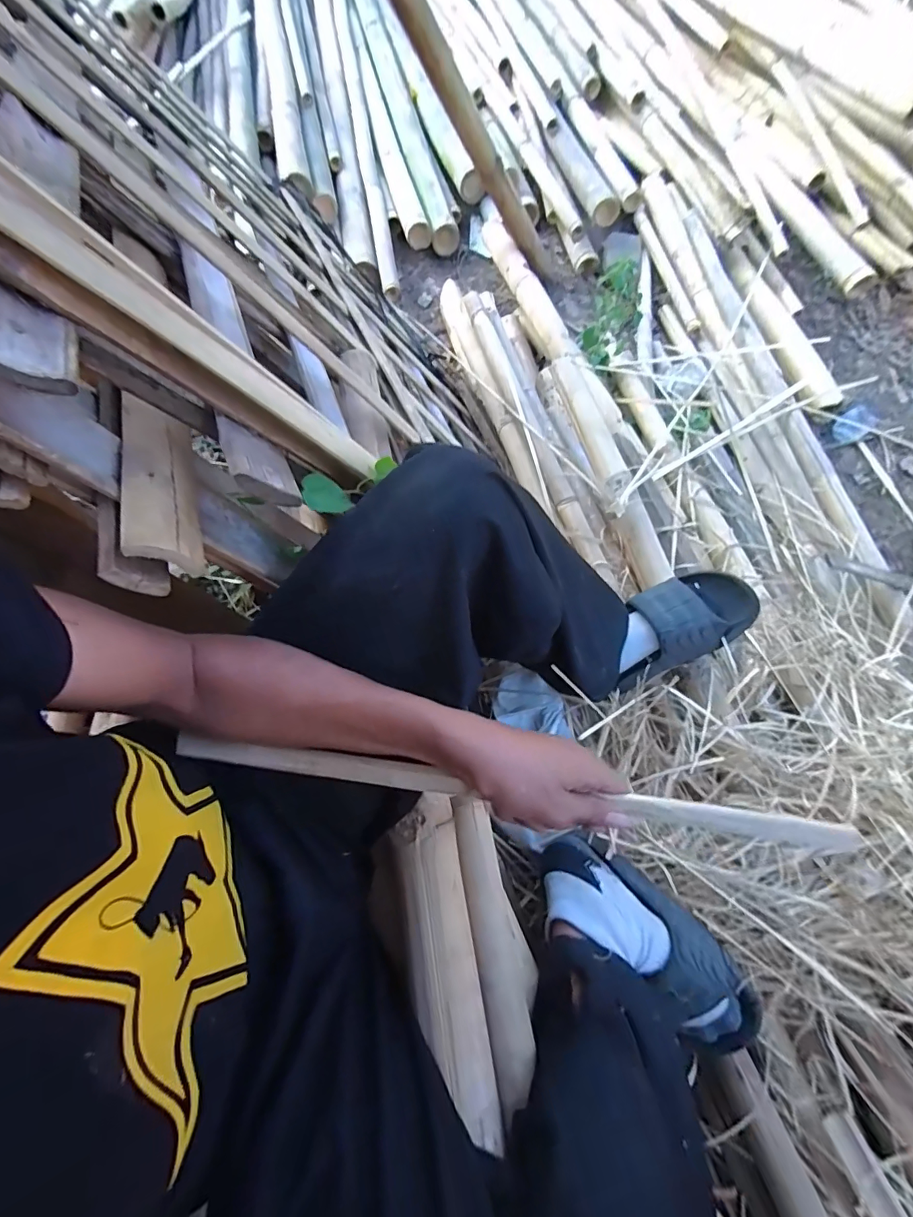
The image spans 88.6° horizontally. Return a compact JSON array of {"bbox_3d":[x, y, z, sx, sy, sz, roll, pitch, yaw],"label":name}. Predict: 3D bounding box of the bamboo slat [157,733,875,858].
[{"bbox_3d":[0.026,0.133,0.344,0.489,0.015,0.020,6,67,5],"label":"bamboo slat"}]

